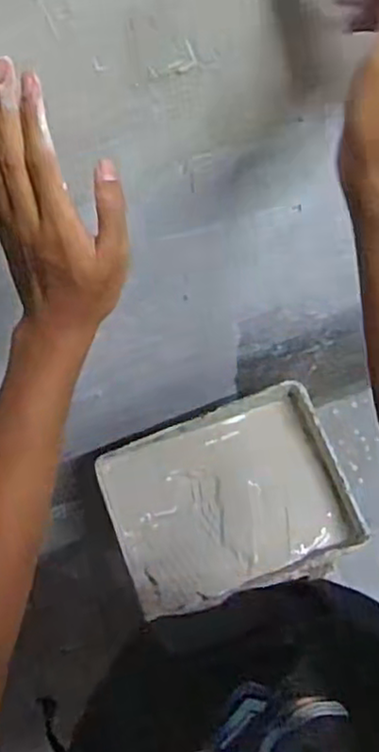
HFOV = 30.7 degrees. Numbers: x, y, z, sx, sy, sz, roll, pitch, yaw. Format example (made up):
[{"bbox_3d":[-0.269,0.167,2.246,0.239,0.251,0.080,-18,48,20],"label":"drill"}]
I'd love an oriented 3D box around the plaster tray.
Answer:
[{"bbox_3d":[0.060,0.192,1.074,0.353,0.060,0.287,-20,72,-5],"label":"plaster tray"}]

